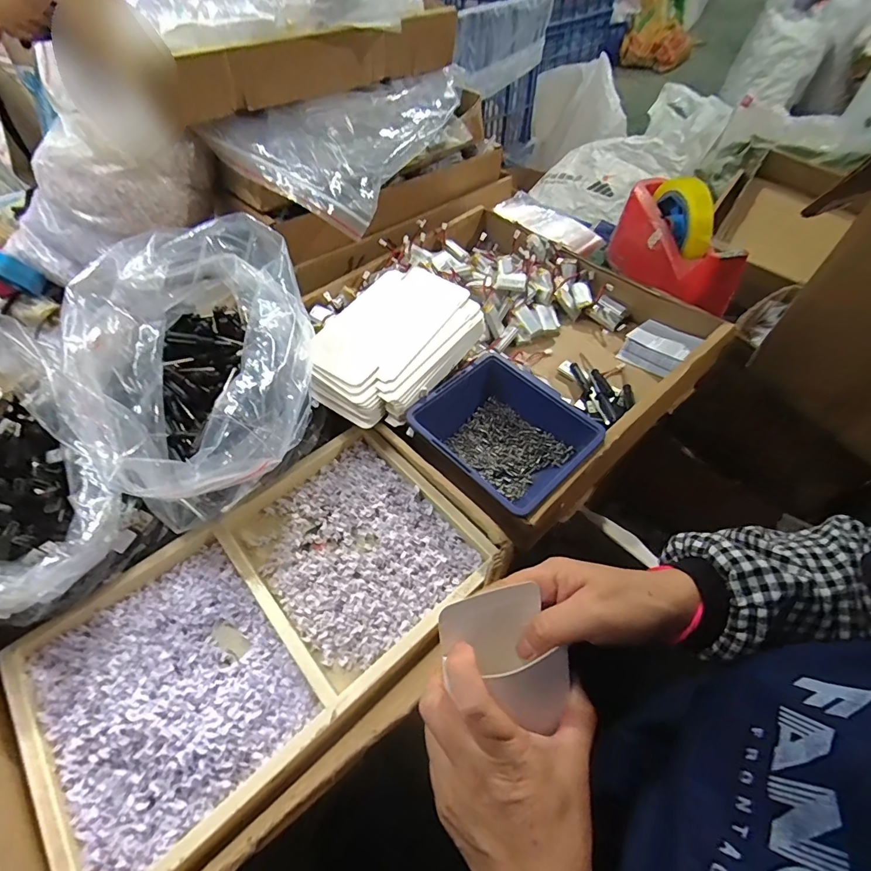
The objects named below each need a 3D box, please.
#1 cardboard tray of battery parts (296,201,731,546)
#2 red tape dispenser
[{"bbox_3d":[0.062,-0.119,0.493,0.399,0.066,0.368,-38,61,-24],"label":"cardboard tray of battery parts"},{"bbox_3d":[0.274,-0.233,0.531,0.070,0.100,0.190,-10,53,-6],"label":"red tape dispenser"}]

